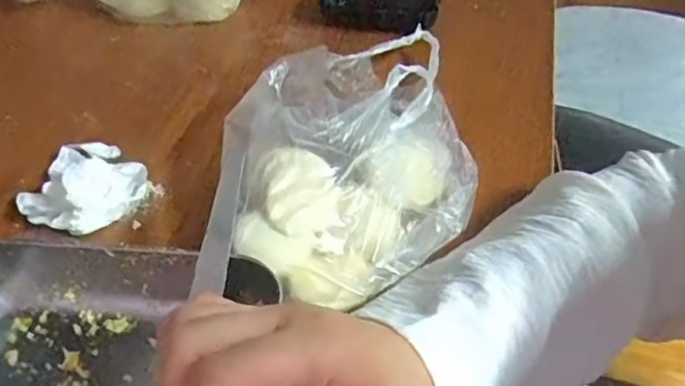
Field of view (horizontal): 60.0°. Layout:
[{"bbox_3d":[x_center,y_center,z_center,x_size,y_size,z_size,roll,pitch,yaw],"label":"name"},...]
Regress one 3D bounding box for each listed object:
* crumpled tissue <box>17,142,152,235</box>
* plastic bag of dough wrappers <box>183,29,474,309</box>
[{"bbox_3d":[-0.183,-0.011,0.407,0.078,0.030,0.077,34,57,26],"label":"crumpled tissue"},{"bbox_3d":[0.007,-0.038,0.427,0.167,0.057,0.265,1,49,0],"label":"plastic bag of dough wrappers"}]

